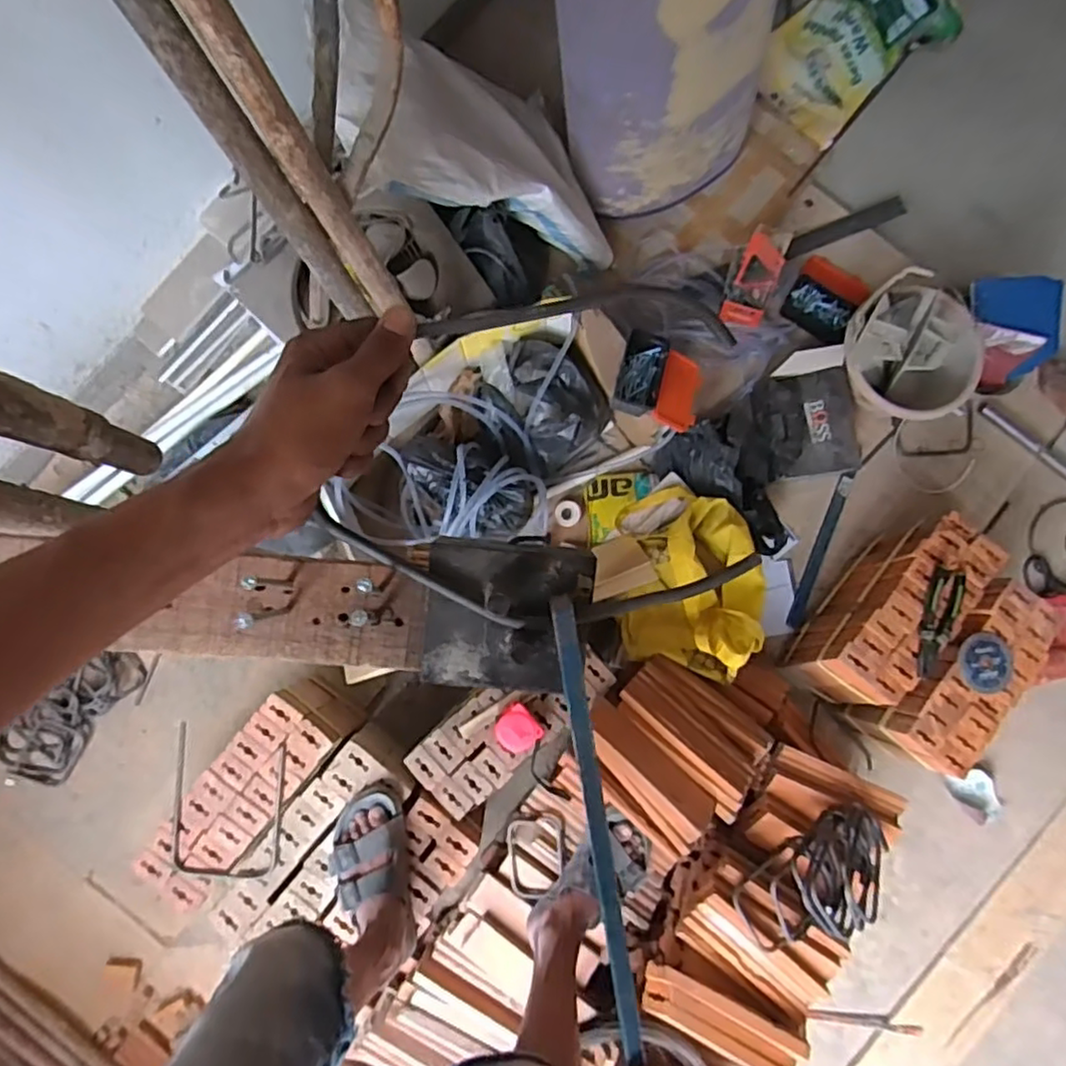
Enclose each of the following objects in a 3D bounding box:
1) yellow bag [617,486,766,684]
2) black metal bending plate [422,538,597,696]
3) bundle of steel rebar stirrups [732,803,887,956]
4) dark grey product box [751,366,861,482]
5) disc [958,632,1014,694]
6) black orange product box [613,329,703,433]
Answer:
[{"bbox_3d":[0.285,0.083,1.191,0.239,0.172,0.344,1,85,-2],"label":"yellow bag"},{"bbox_3d":[-0.014,0.047,0.363,0.089,0.021,0.080,5,84,-2],"label":"black metal bending plate"},{"bbox_3d":[0.440,0.533,0.996,0.272,0.092,0.151,-26,86,-4],"label":"bundle of steel rebar stirrups"},{"bbox_3d":[0.547,-0.213,1.320,0.188,0.110,0.202,-5,85,-3],"label":"dark grey product box"},{"bbox_3d":[0.768,0.220,1.104,0.096,0.013,0.096,0,85,-2],"label":"disc"},{"bbox_3d":[0.235,-0.282,1.206,0.154,0.054,0.163,16,84,-1],"label":"black orange product box"}]

